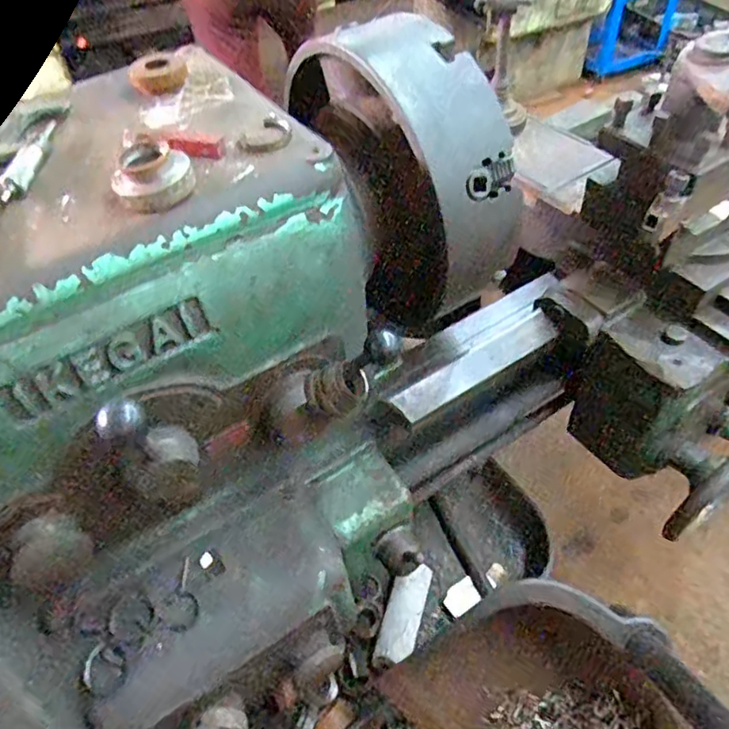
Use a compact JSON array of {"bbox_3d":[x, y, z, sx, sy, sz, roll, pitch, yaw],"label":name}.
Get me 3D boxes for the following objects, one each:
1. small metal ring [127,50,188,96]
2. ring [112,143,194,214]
[{"bbox_3d":[-0.191,-0.268,0.556,0.048,0.021,0.036,-15,49,-8],"label":"small metal ring"},{"bbox_3d":[-0.151,-0.135,0.433,0.055,0.023,0.053,-2,49,3],"label":"ring"}]

